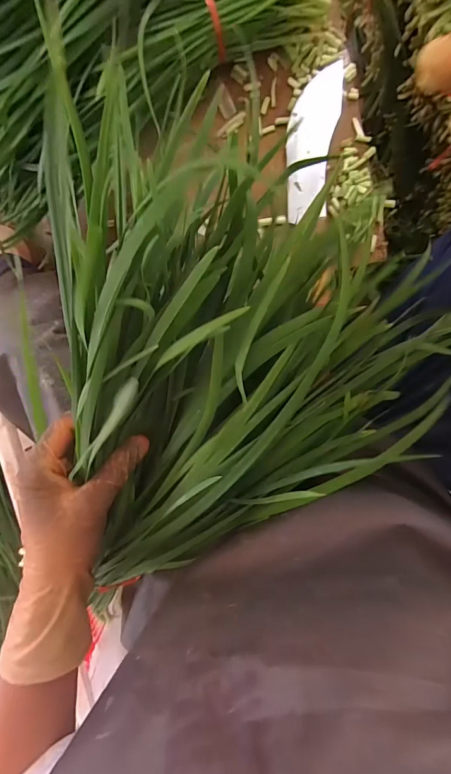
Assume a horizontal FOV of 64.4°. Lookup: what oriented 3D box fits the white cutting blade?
[{"bbox_3d":[0.106,-0.300,0.442,0.057,0.008,0.185,8,92,10],"label":"white cutting blade"}]

